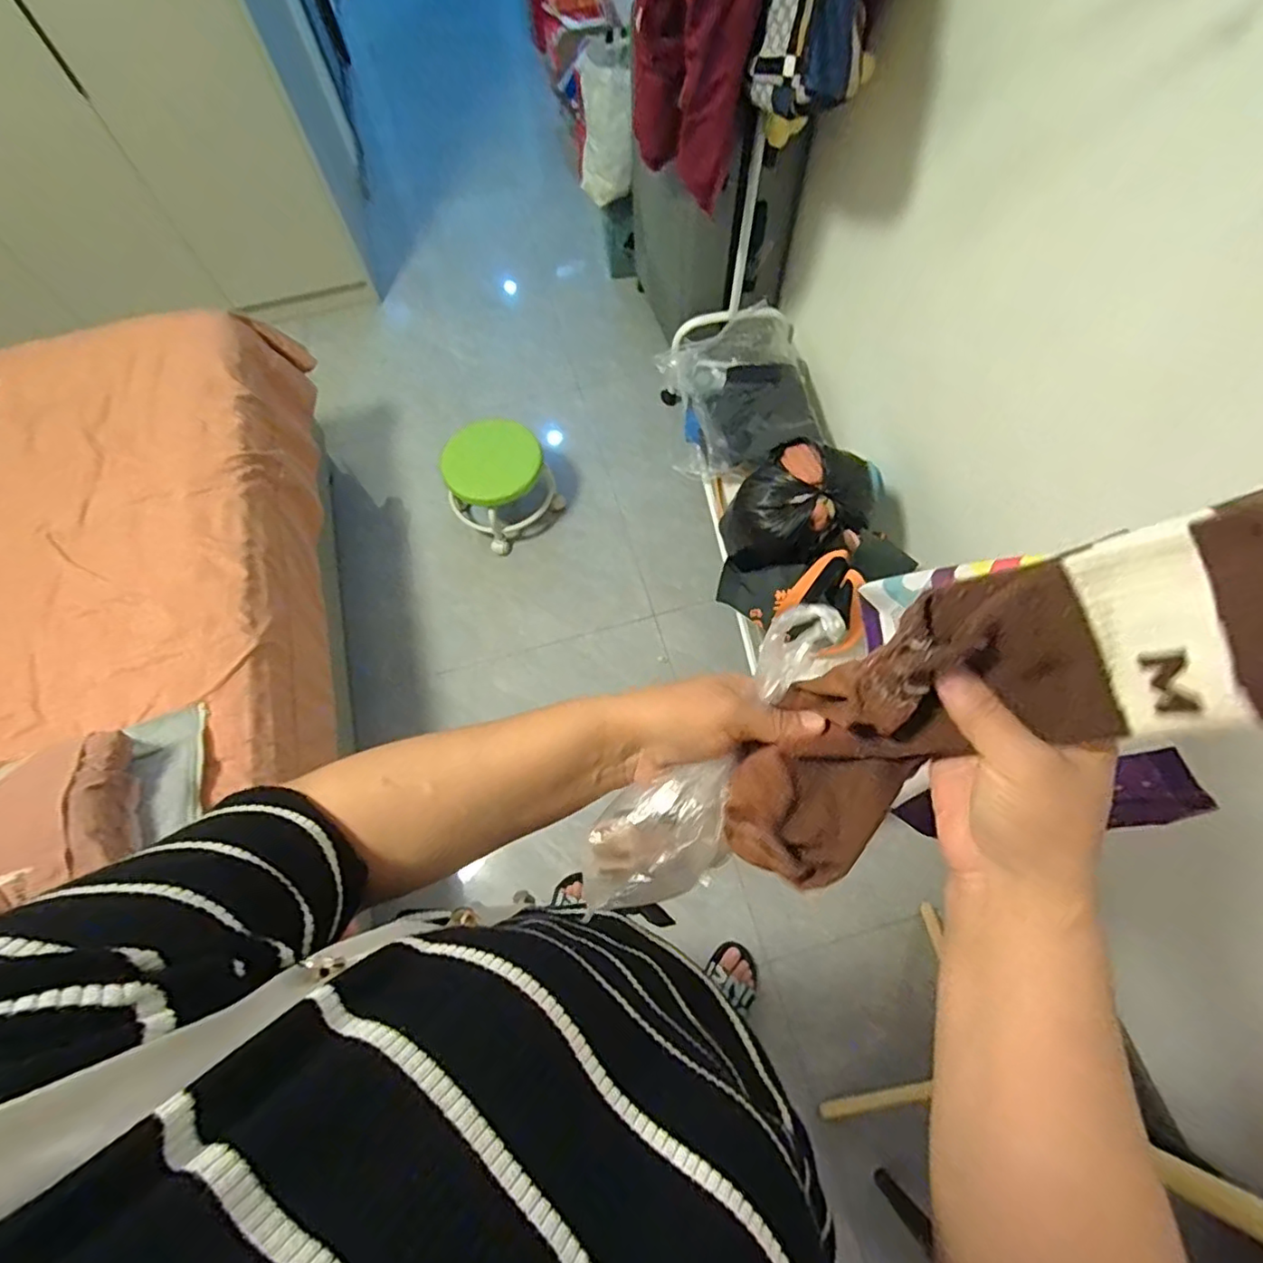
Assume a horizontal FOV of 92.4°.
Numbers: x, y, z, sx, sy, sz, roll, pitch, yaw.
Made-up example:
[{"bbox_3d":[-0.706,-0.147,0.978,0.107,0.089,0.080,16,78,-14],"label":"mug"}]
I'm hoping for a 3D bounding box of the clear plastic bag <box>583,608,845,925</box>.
[{"bbox_3d":[0.050,0.076,0.349,0.064,0.039,0.209,37,92,16],"label":"clear plastic bag"}]

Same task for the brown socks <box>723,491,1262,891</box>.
[{"bbox_3d":[0.154,0.034,0.274,0.055,0.251,0.094,3,55,-47],"label":"brown socks"}]

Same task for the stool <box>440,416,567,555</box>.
[{"bbox_3d":[-0.351,-0.387,1.611,0.244,0.217,0.223,-41,71,-15],"label":"stool"}]

